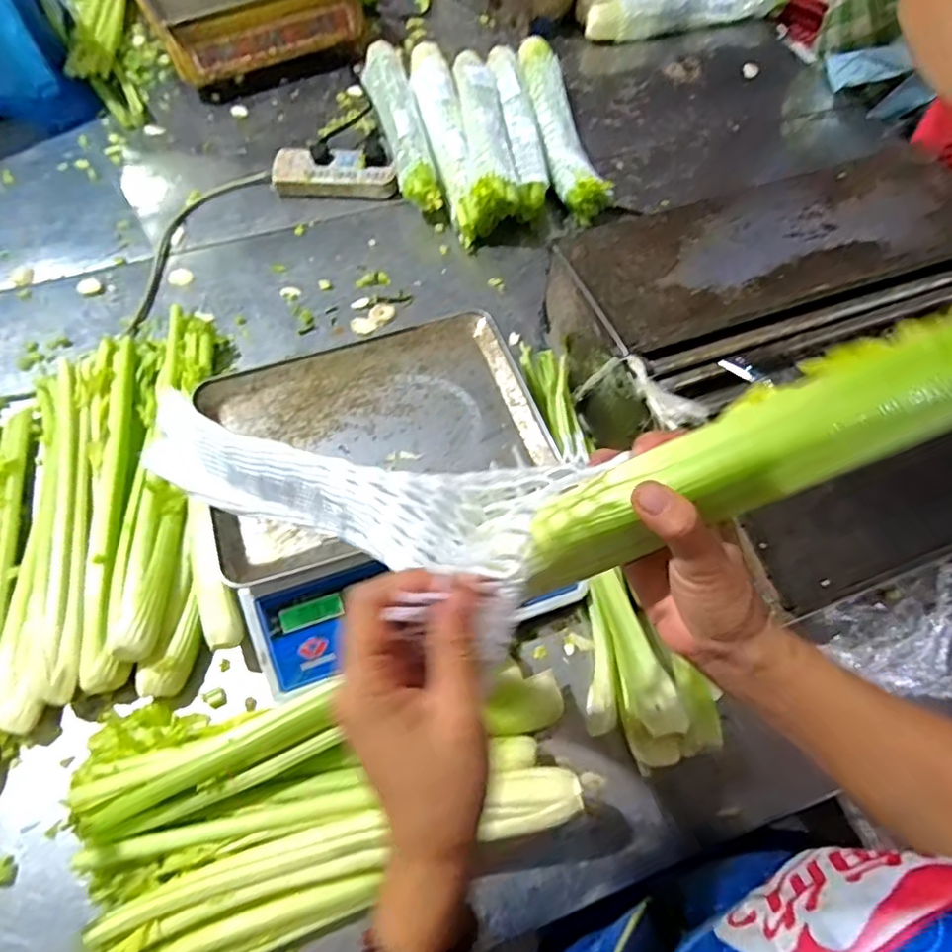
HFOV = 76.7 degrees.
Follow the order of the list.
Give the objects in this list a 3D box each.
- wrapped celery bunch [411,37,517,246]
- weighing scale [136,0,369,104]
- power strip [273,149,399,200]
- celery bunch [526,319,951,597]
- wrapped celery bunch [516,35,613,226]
[{"bbox_3d":[-0.042,-0.526,0.926,0.082,0.083,0.407,-15,64,-9],"label":"wrapped celery bunch"},{"bbox_3d":[-0.410,-0.854,1.071,0.345,0.108,0.322,-27,66,-15],"label":"weighing scale"},{"bbox_3d":[-0.214,-0.459,0.915,0.187,0.040,0.075,3,62,0],"label":"power strip"},{"bbox_3d":[0.185,-0.030,0.302,0.338,0.051,0.061,-25,64,10],"label":"celery bunch"},{"bbox_3d":[0.127,-0.556,0.956,0.075,0.060,0.397,-9,63,-6],"label":"wrapped celery bunch"}]

